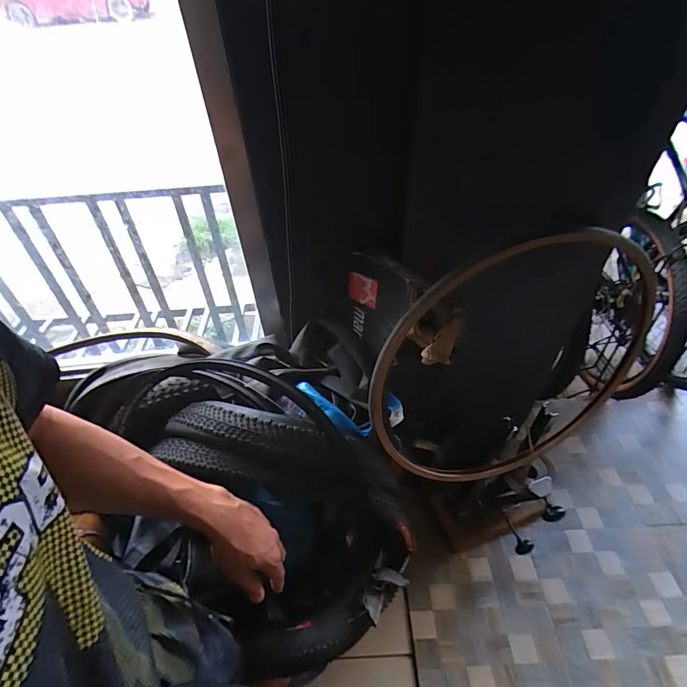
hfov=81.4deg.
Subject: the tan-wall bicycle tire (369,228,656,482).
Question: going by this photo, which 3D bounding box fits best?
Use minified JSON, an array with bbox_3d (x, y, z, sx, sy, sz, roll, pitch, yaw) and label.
[{"bbox_3d":[0.382,0.063,0.879,0.668,0.633,0.048,-2,31,-17],"label":"tan-wall bicycle tire"}]

